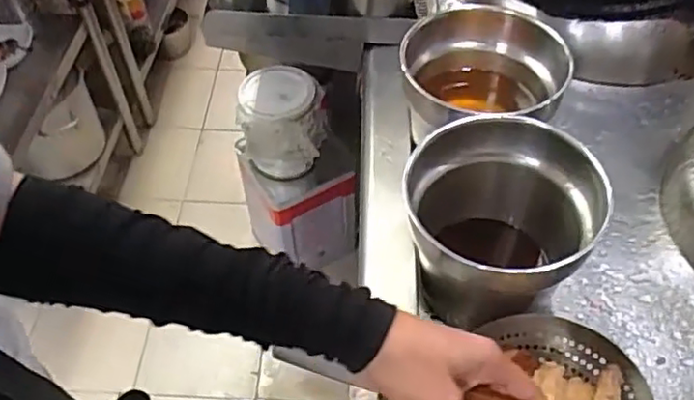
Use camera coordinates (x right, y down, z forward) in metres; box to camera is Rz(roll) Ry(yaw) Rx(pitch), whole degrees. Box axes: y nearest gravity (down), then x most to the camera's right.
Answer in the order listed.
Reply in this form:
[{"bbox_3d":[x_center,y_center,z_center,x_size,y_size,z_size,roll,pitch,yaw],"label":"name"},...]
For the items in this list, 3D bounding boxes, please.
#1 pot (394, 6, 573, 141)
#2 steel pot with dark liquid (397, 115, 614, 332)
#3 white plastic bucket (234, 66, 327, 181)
[{"bbox_3d":[0.192,-0.151,0.944,0.223,0.166,0.246,10,53,8],"label":"pot"},{"bbox_3d":[0.181,0.044,0.827,0.227,0.215,0.224,0,52,0],"label":"steel pot with dark liquid"},{"bbox_3d":[-0.161,-0.175,1.503,0.210,0.213,0.184,-9,53,-6],"label":"white plastic bucket"}]

